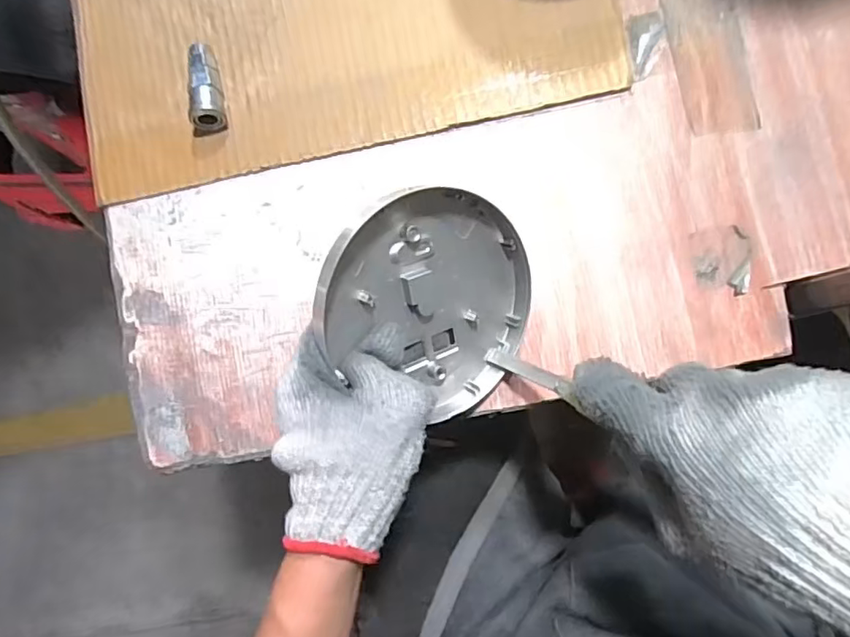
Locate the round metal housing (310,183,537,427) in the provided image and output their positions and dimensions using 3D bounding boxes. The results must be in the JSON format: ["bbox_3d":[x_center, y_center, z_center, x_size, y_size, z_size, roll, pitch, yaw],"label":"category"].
[{"bbox_3d":[0.006,-0.012,0.343,0.129,0.026,0.129,-9,108,-28],"label":"round metal housing"}]

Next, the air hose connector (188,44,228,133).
[{"bbox_3d":[-0.153,-0.161,0.398,0.020,0.020,0.061,-10,86,3],"label":"air hose connector"}]

